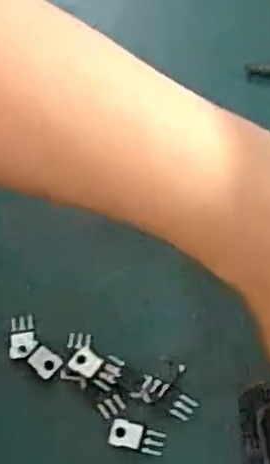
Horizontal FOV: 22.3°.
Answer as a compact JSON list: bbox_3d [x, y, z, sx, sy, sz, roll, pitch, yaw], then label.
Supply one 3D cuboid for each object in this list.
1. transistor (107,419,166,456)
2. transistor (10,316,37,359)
[{"bbox_3d":[0.001,0.119,0.394,0.032,0.004,0.015,9,54,11],"label":"transistor"},{"bbox_3d":[-0.072,0.066,0.437,0.017,0.007,0.031,-10,39,-3],"label":"transistor"}]

